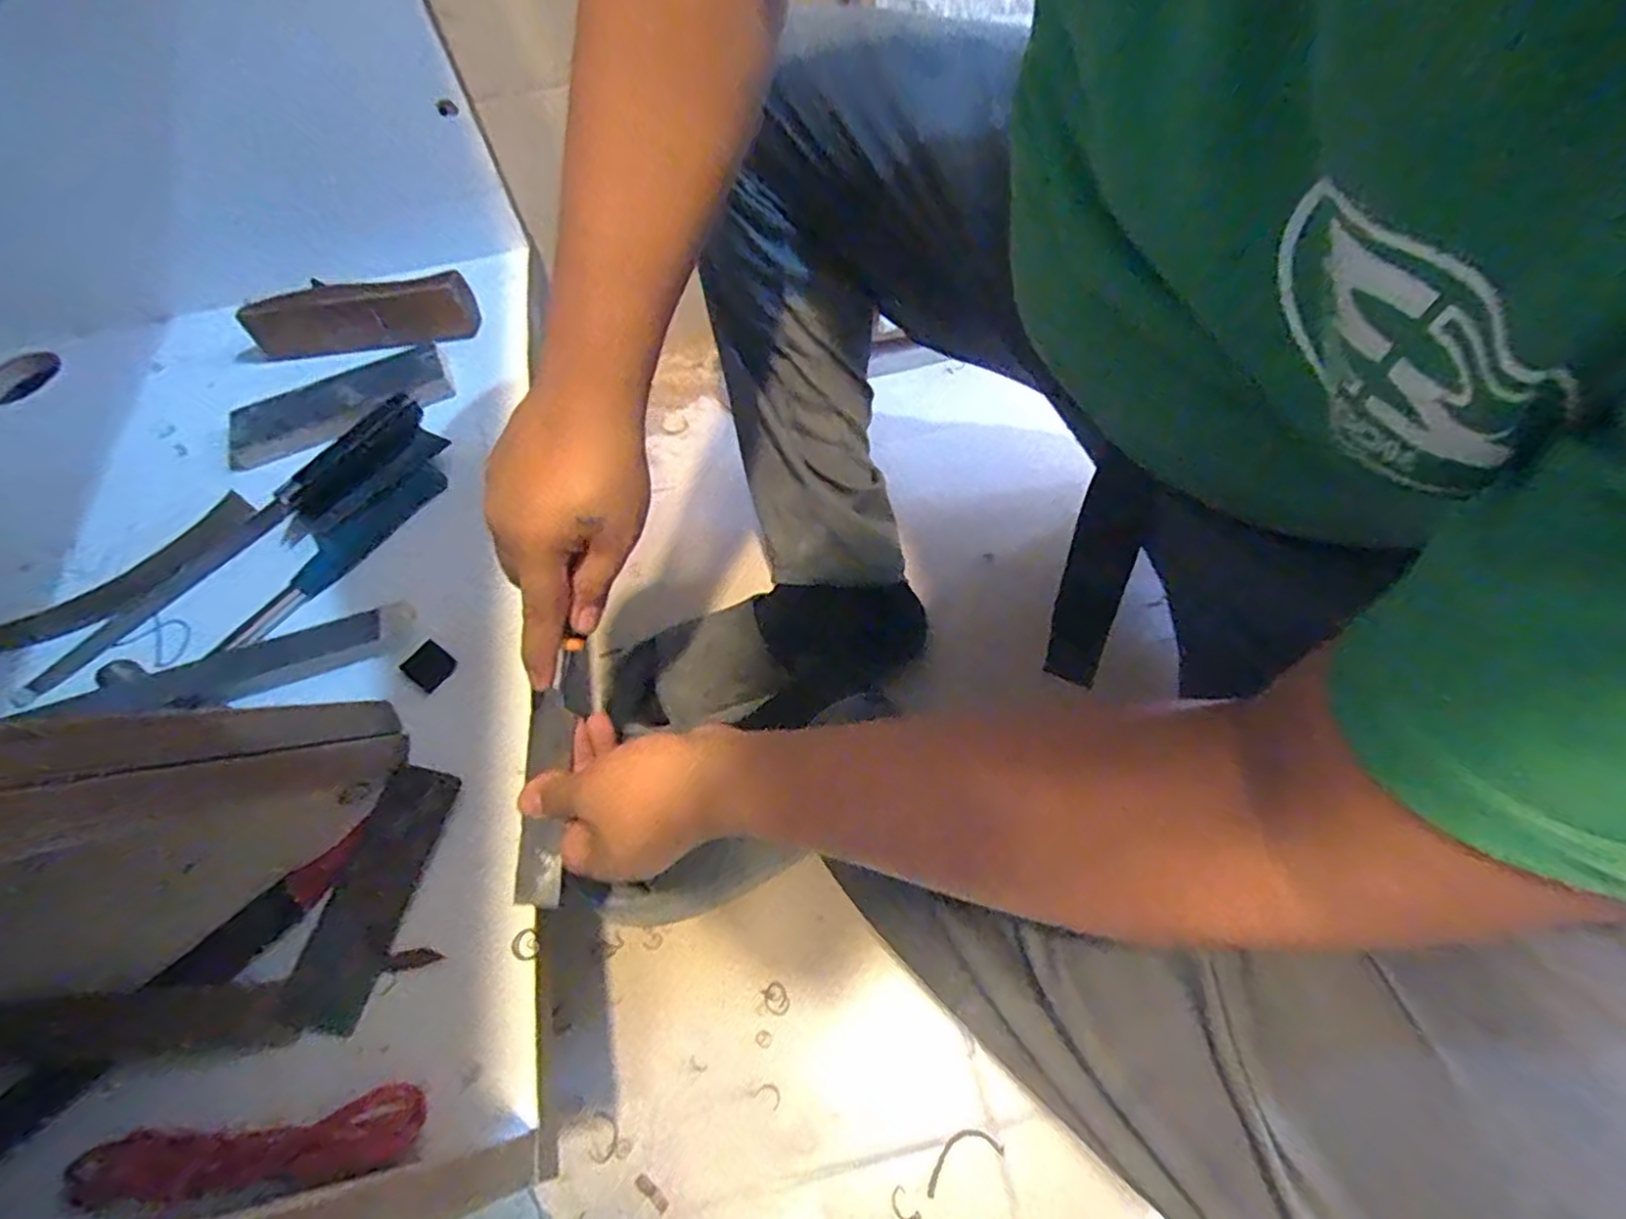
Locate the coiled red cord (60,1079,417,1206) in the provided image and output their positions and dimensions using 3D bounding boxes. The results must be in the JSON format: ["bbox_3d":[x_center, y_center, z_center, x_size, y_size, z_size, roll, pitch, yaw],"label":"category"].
[{"bbox_3d":[-0.264,0.252,0.322,0.157,0.022,0.031,-10,59,-2],"label":"coiled red cord"}]

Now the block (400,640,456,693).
[{"bbox_3d":[-0.259,0.038,0.467,0.026,0.010,0.026,32,67,21],"label":"block"}]

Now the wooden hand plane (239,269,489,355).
[{"bbox_3d":[-0.416,-0.274,0.639,0.203,0.053,0.038,-7,59,0],"label":"wooden hand plane"}]

